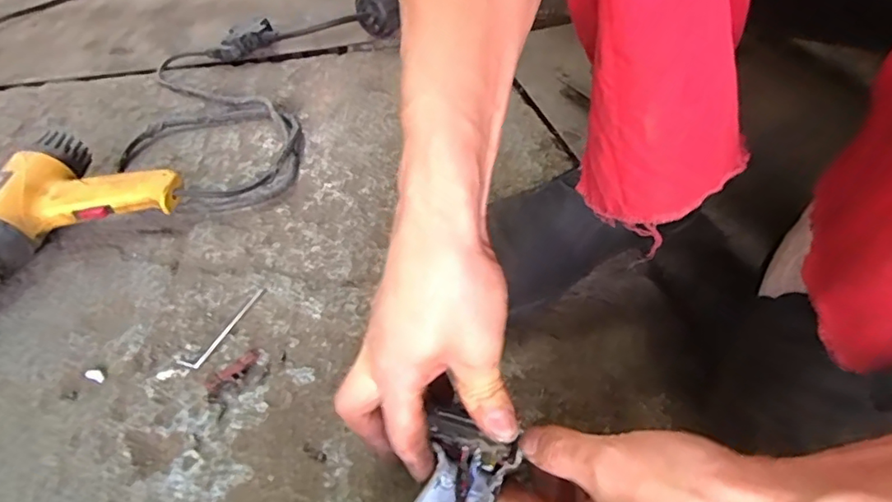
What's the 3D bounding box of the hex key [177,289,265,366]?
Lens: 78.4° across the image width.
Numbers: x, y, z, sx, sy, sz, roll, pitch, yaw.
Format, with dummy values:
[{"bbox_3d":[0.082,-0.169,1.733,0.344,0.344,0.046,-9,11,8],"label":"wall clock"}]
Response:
[{"bbox_3d":[-0.176,0.061,0.442,0.018,0.004,0.085,20,50,23],"label":"hex key"}]

